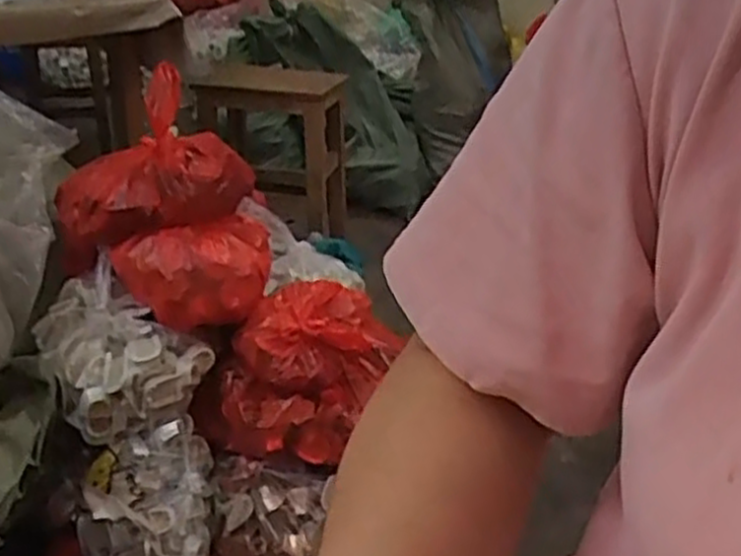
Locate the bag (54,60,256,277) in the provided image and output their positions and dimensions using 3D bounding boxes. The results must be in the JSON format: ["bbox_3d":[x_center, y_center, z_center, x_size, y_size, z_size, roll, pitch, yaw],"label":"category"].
[{"bbox_3d":[-0.319,-0.157,1.144,0.282,0.206,0.197,-22,37,-40],"label":"bag"}]

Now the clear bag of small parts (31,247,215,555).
[{"bbox_3d":[-0.312,0.181,1.054,0.205,0.429,0.138,-12,-12,-25],"label":"clear bag of small parts"}]

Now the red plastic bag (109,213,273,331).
[{"bbox_3d":[-0.239,-0.017,1.104,0.220,0.104,0.143,-9,30,-24],"label":"red plastic bag"}]

